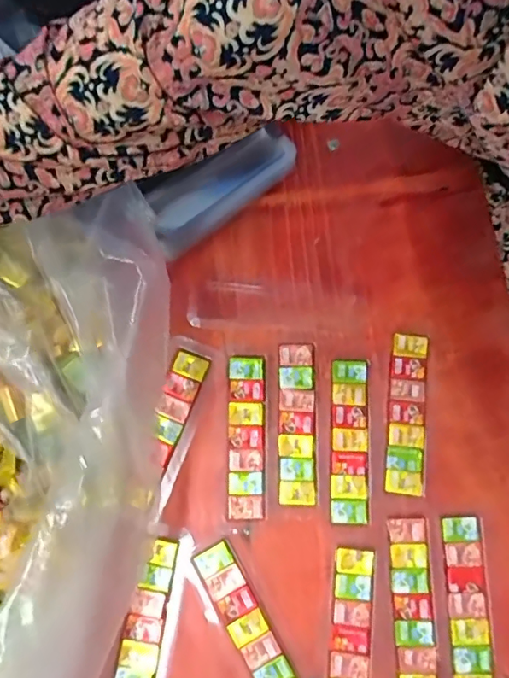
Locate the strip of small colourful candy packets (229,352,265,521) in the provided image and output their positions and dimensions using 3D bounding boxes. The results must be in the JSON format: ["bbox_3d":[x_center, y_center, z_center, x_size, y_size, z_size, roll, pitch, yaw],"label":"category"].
[{"bbox_3d":[-0.007,0.072,0.371,0.026,0.004,0.118,0,79,1],"label":"strip of small colourful candy packets"}]

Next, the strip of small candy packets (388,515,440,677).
[{"bbox_3d":[0.111,0.187,0.348,0.027,0.004,0.118,-2,79,0],"label":"strip of small candy packets"}]

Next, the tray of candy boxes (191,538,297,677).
[{"bbox_3d":[-0.004,0.200,0.345,0.027,0.004,0.118,-29,80,-5],"label":"tray of candy boxes"}]

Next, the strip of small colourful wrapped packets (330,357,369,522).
[{"bbox_3d":[0.071,0.075,0.370,0.027,0.004,0.118,3,79,1],"label":"strip of small colourful wrapped packets"}]

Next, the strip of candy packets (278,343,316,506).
[{"bbox_3d":[0.031,0.062,0.372,0.026,0.004,0.117,1,79,1],"label":"strip of candy packets"}]

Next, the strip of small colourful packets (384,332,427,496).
[{"bbox_3d":[0.115,0.055,0.374,0.027,0.004,0.118,6,79,2],"label":"strip of small colourful packets"}]

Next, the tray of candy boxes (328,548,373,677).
[{"bbox_3d":[0.066,0.207,0.343,0.026,0.004,0.115,6,79,2],"label":"tray of candy boxes"}]

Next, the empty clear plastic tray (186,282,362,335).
[{"bbox_3d":[0.015,-0.025,0.395,0.131,0.008,0.040,3,79,1],"label":"empty clear plastic tray"}]

